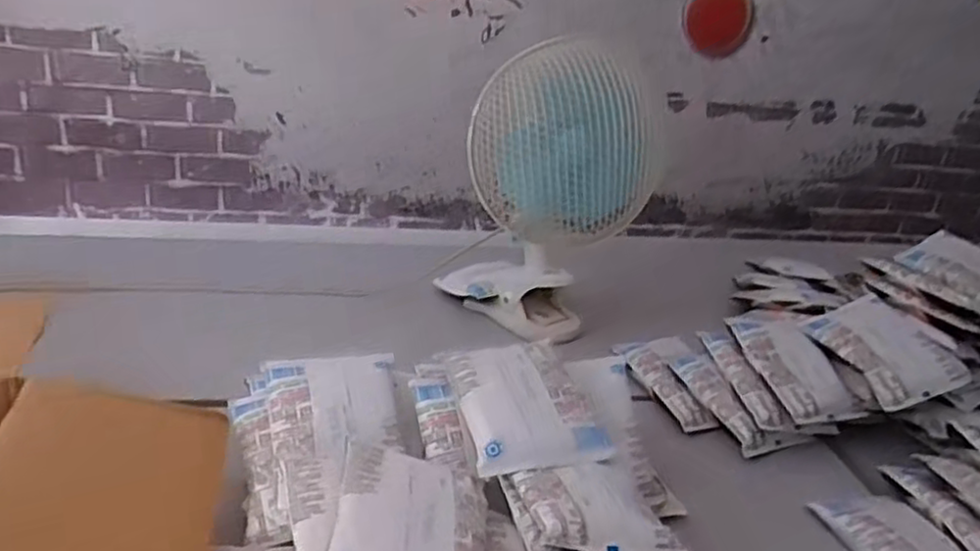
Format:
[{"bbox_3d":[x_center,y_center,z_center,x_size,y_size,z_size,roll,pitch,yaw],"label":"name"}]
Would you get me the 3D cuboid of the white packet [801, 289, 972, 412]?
[{"bbox_3d":[0.396,0.069,0.735,0.100,0.026,0.127,-19,47,-15],"label":"white packet"}]

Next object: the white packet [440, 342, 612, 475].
[{"bbox_3d":[0.027,0.094,0.544,0.098,0.031,0.116,-2,26,-18],"label":"white packet"}]

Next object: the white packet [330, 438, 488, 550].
[{"bbox_3d":[-0.045,0.148,0.441,0.090,0.027,0.125,4,25,-5],"label":"white packet"}]

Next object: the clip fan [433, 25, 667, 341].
[{"bbox_3d":[0.071,-0.090,0.829,0.227,0.310,0.126,8,25,3],"label":"clip fan"}]

